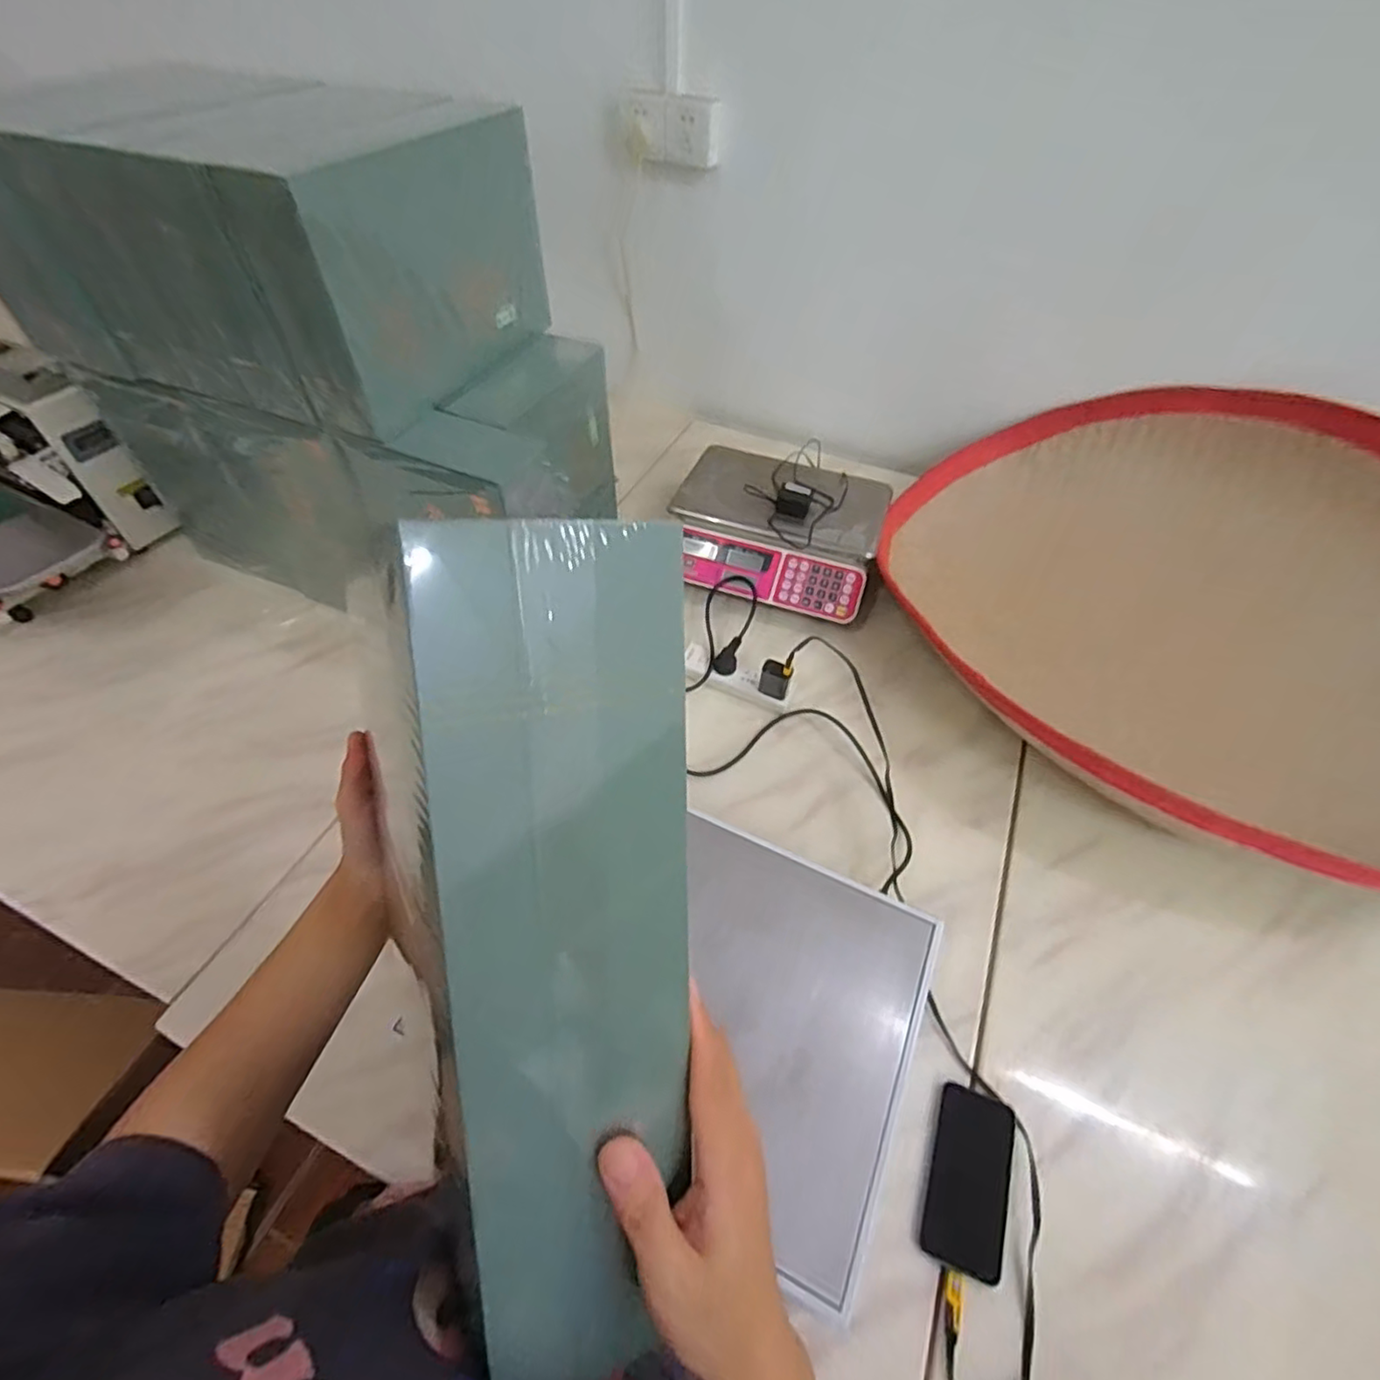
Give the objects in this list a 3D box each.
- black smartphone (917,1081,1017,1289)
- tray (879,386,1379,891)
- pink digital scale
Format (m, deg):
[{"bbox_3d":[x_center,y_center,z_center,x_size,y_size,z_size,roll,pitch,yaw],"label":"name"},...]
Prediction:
[{"bbox_3d":[0.262,0.453,0.597,0.065,0.016,0.140,19,53,14],"label":"black smartphone"},{"bbox_3d":[0.727,-0.134,0.944,0.728,0.258,0.875,-2,51,-3],"label":"tray"},{"bbox_3d":[0.144,-0.282,1.084,0.340,0.082,0.293,16,52,11],"label":"pink digital scale"}]

